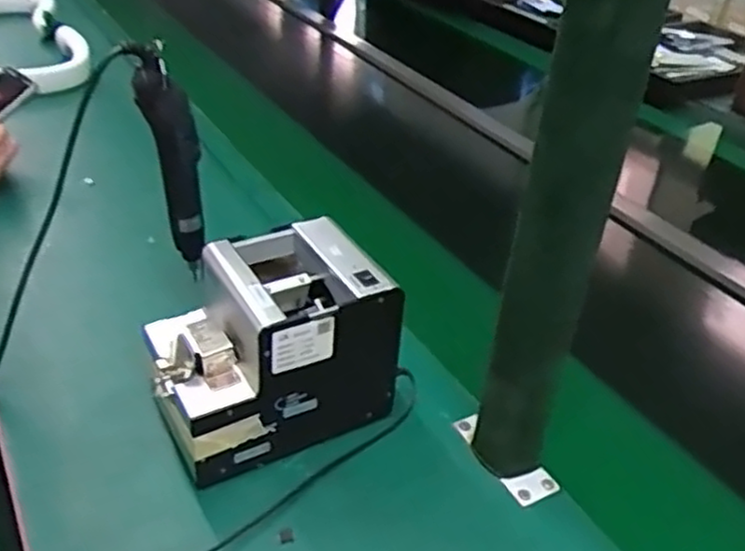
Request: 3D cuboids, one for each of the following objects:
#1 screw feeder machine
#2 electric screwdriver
[{"bbox_3d":[-0.087,0.059,0.610,0.185,0.146,0.123,-16,40,-25],"label":"screw feeder machine"},{"bbox_3d":[-0.183,-0.098,0.664,0.048,0.226,0.036,-12,38,-21],"label":"electric screwdriver"}]

